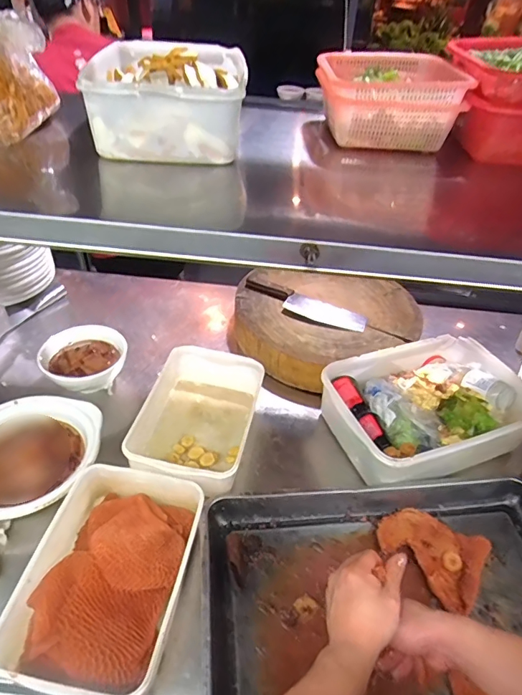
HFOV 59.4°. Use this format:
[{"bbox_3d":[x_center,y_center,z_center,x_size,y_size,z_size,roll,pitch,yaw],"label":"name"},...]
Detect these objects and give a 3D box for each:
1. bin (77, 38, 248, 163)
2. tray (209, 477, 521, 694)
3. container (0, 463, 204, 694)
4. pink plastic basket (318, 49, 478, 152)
[{"bbox_3d":[-0.135,-0.376,0.685,0.210,0.091,0.300,0,40,-6],"label":"bin"},{"bbox_3d":[0.214,0.383,0.676,0.579,0.054,0.391,-1,40,-7],"label":"tray"},{"bbox_3d":[-0.214,0.325,0.668,0.209,0.075,0.304,9,40,6],"label":"container"},{"bbox_3d":[0.201,-0.410,0.749,0.214,0.100,0.238,6,40,2],"label":"pink plastic basket"}]

